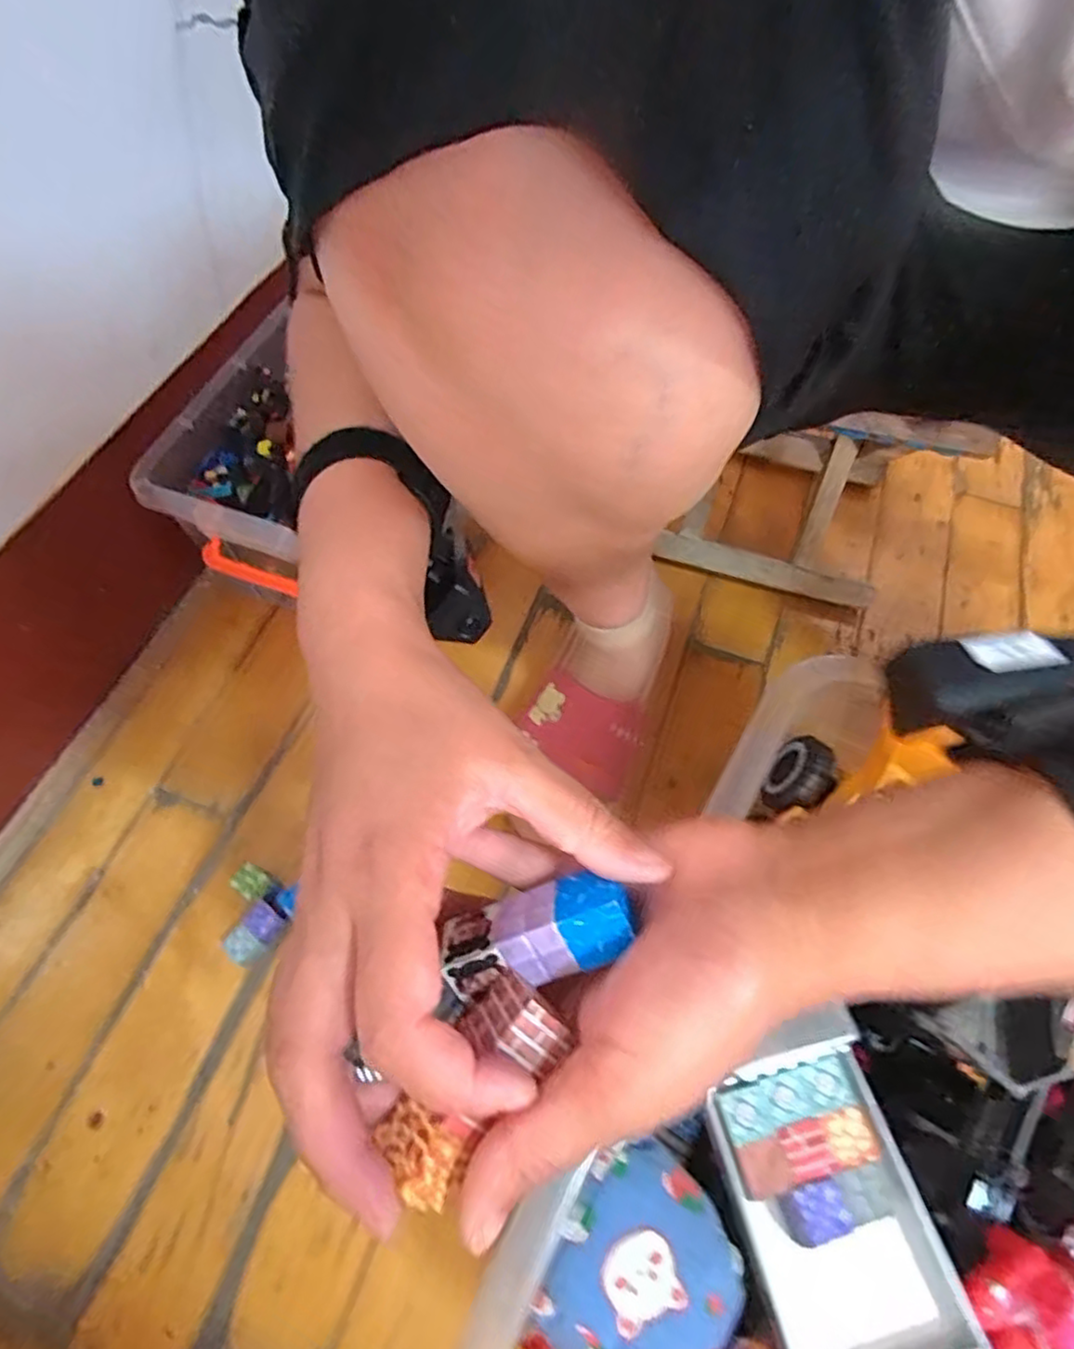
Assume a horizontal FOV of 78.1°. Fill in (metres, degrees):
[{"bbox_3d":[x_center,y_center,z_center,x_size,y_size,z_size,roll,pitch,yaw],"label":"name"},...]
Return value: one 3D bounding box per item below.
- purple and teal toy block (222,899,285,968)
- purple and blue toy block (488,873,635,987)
[{"bbox_3d":[-0.207,0.193,0.489,0.028,0.022,0.040,36,68,15],"label":"purple and teal toy block"},{"bbox_3d":[0.009,0.079,0.210,0.043,0.019,0.020,-24,21,9],"label":"purple and blue toy block"}]

